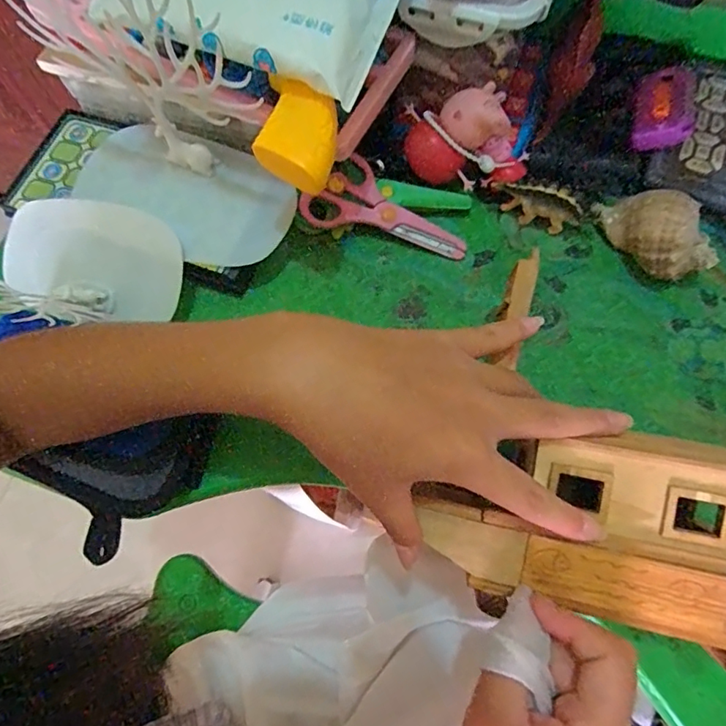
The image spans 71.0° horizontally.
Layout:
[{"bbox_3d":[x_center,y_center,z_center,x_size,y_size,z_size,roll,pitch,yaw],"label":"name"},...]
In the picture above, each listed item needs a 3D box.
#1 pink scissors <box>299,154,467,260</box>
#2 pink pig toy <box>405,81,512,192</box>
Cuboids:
[{"bbox_3d":[0.020,-0.111,0.370,0.119,0.019,0.056,22,73,-3],"label":"pink scissors"},{"bbox_3d":[0.067,-0.161,0.357,0.074,0.047,0.051,6,71,4],"label":"pink pig toy"}]

